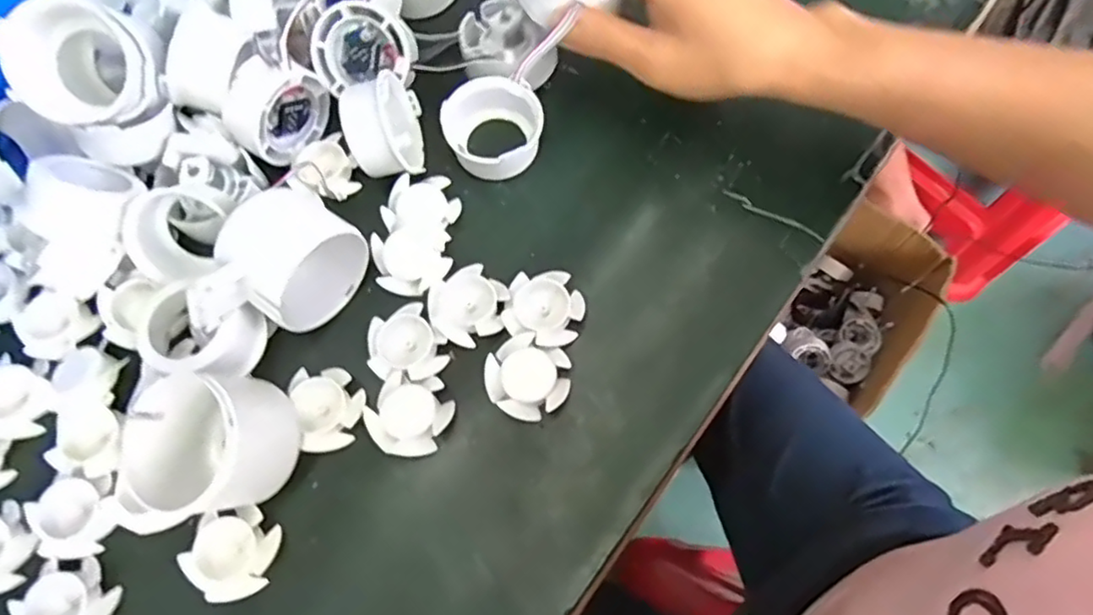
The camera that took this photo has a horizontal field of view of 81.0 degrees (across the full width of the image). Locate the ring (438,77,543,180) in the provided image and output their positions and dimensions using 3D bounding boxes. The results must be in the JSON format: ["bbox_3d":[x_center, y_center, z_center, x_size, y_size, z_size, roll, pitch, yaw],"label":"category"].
[{"bbox_3d":[-0.028,-0.099,0.357,0.054,0.023,0.054,0,71,1],"label":"ring"}]

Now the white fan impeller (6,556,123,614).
[{"bbox_3d":[-0.217,0.135,0.287,0.035,0.012,0.041,-42,75,-12],"label":"white fan impeller"}]

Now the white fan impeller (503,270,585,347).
[{"bbox_3d":[-0.001,0.000,0.325,0.038,0.012,0.038,0,71,1],"label":"white fan impeller"}]

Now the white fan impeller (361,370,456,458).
[{"bbox_3d":[-0.066,0.052,0.310,0.038,0.012,0.039,0,71,1],"label":"white fan impeller"}]

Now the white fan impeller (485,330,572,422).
[{"bbox_3d":[-0.009,0.035,0.316,0.040,0.011,0.039,0,71,1],"label":"white fan impeller"}]

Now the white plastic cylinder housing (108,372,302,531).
[{"bbox_3d":[-0.147,0.061,0.288,0.061,0.053,0.057,0,71,1],"label":"white plastic cylinder housing"}]

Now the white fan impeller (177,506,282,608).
[{"bbox_3d":[-0.144,0.112,0.295,0.038,0.014,0.041,-42,75,-12],"label":"white fan impeller"}]

